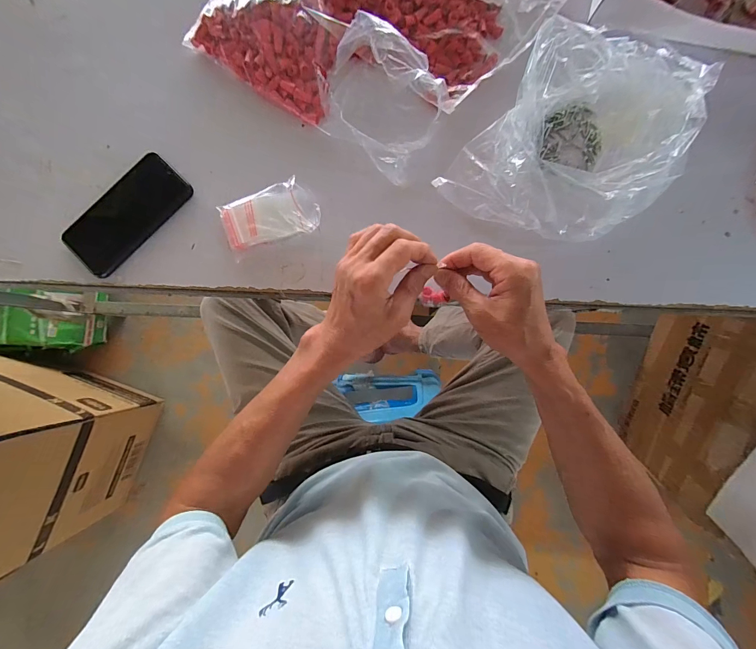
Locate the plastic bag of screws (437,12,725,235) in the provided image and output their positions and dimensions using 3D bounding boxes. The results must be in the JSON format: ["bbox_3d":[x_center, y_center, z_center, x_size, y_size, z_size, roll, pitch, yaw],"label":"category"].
[{"bbox_3d":[0.214,-0.207,0.376,0.227,0.066,0.206,22,87,3],"label":"plastic bag of screws"}]

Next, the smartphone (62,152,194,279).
[{"bbox_3d":[-0.309,-0.135,0.411,0.078,0.009,0.158,45,89,4],"label":"smartphone"}]

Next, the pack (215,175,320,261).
[{"bbox_3d":[-0.131,-0.131,0.399,0.112,0.018,0.063,-21,86,0],"label":"pack"}]

